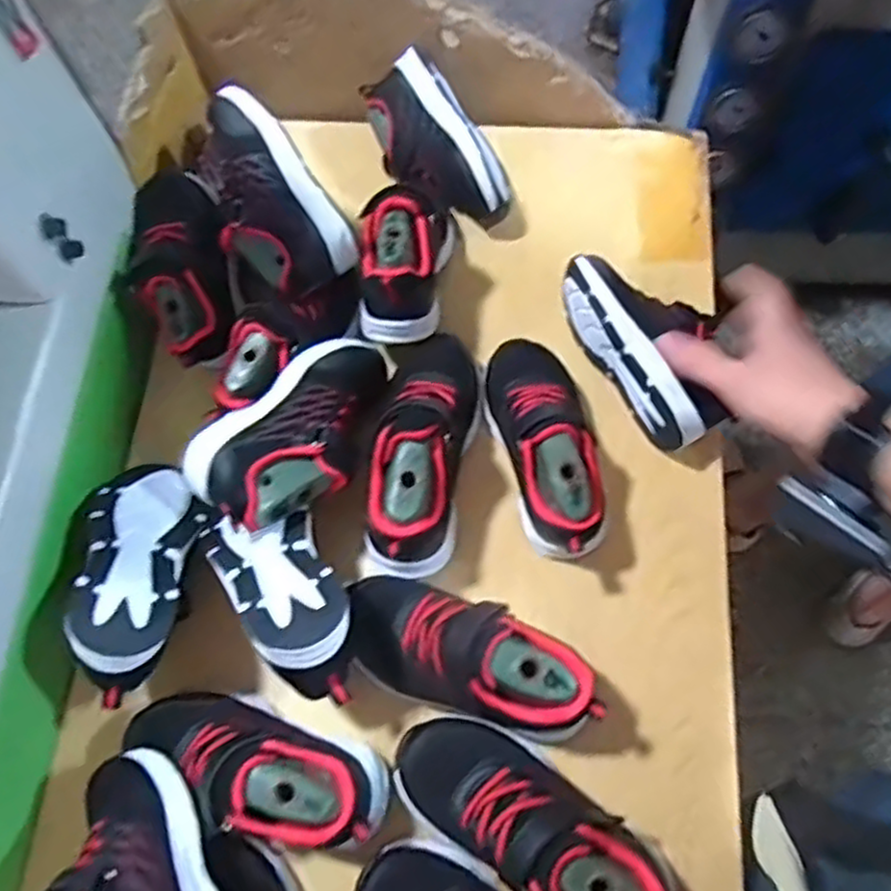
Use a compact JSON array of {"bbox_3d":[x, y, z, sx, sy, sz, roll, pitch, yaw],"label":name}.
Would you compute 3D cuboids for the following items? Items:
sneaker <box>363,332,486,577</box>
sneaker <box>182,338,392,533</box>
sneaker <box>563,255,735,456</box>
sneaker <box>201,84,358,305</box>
[{"bbox_3d":[-0.015,0.000,0.551,0.066,0.092,0.187,10,70,7],"label":"sneaker"},{"bbox_3d":[-0.100,-0.011,0.538,0.098,0.063,0.167,38,76,15],"label":"sneaker"},{"bbox_3d":[0.161,-0.081,0.572,0.075,0.065,0.160,-30,76,-8],"label":"sneaker"},{"bbox_3d":[-0.144,-0.192,0.585,0.097,0.066,0.169,-33,88,1],"label":"sneaker"}]

